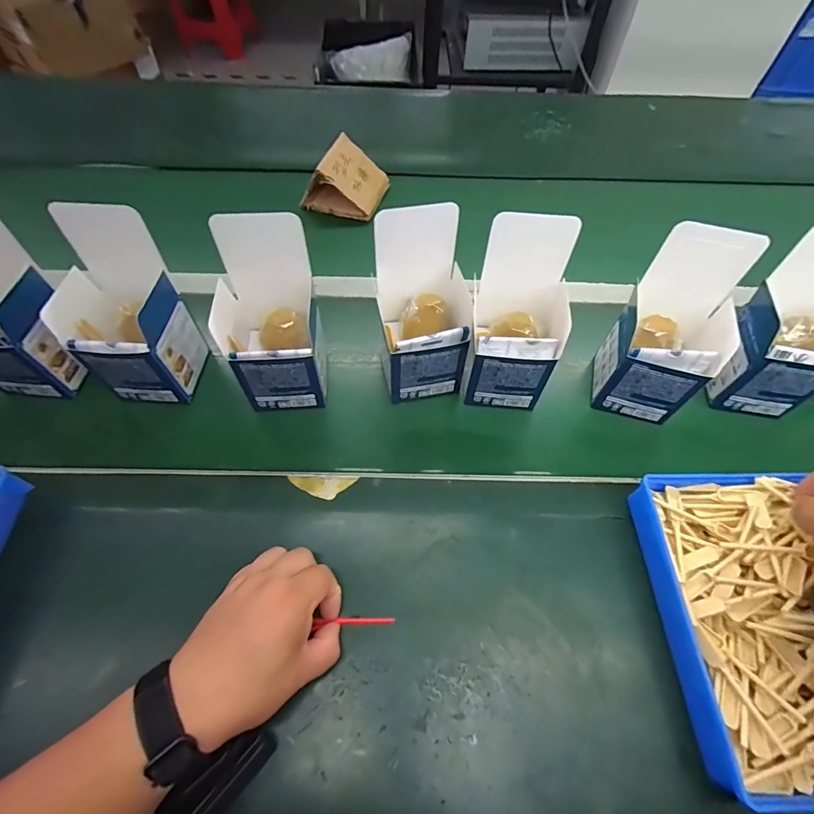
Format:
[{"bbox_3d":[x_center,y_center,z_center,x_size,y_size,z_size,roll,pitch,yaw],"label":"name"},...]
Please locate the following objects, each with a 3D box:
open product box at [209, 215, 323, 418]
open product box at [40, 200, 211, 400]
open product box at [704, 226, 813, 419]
[{"bbox_3d":[-0.135,-0.082,0.421,0.094,0.177,0.087,-3,55,-3],"label":"open product box"},{"bbox_3d":[-0.284,-0.090,0.421,0.091,0.167,0.094,2,55,1],"label":"open product box"},{"bbox_3d":[0.404,-0.083,0.437,0.097,0.173,0.106,13,56,8],"label":"open product box"}]

